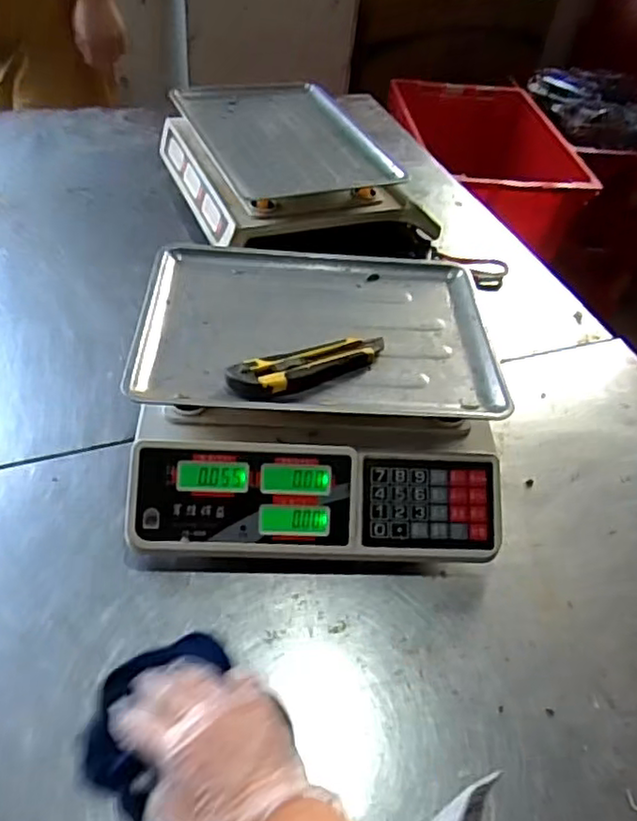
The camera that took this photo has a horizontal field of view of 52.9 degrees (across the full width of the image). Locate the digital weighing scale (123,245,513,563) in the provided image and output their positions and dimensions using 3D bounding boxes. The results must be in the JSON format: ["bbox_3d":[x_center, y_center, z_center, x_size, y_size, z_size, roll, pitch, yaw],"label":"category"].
[{"bbox_3d":[-0.001,-0.020,0.635,0.333,0.120,0.331,2,46,-4],"label":"digital weighing scale"}]

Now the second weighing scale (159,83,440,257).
[{"bbox_3d":[-0.055,-0.360,0.949,0.302,0.116,0.364,-15,50,-20],"label":"second weighing scale"}]

